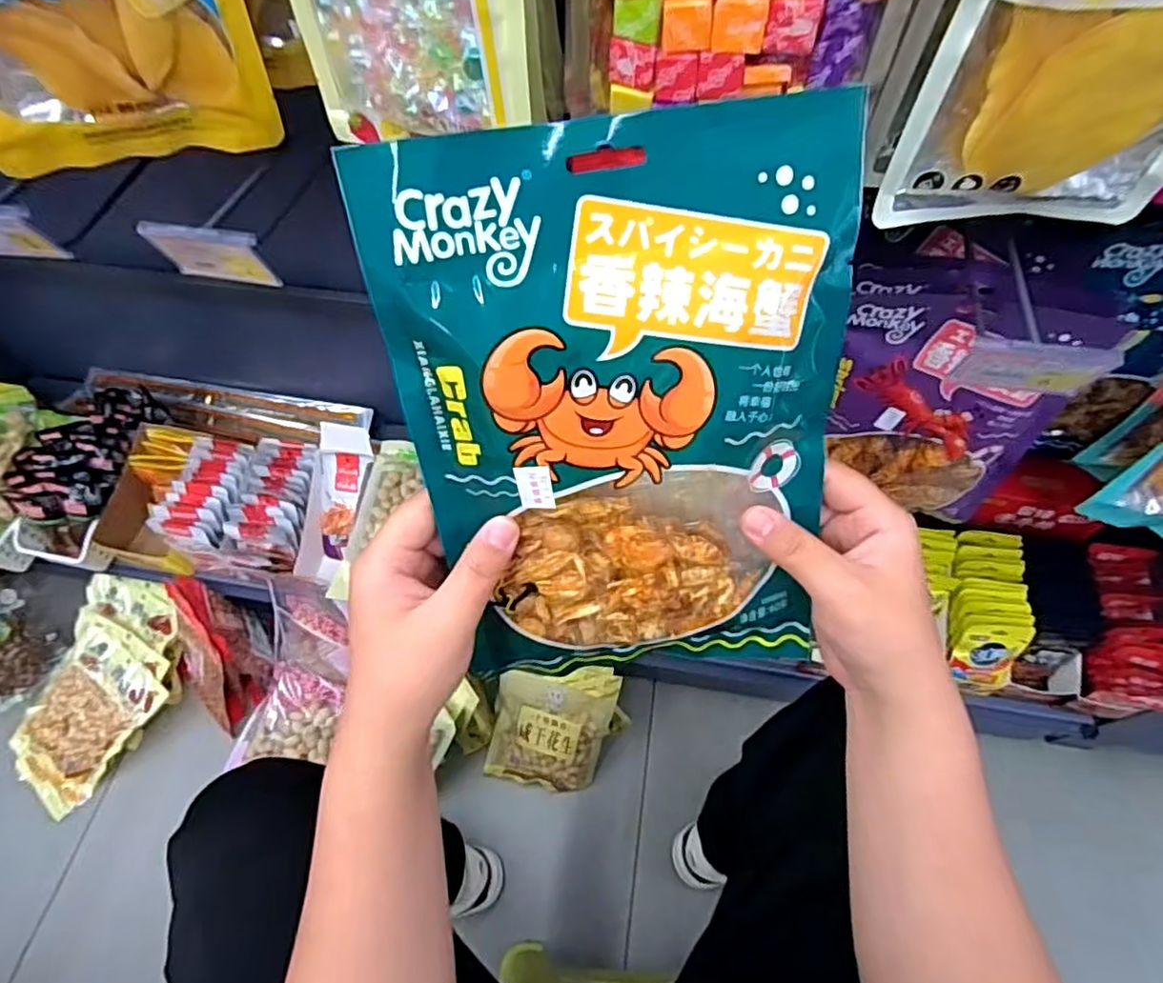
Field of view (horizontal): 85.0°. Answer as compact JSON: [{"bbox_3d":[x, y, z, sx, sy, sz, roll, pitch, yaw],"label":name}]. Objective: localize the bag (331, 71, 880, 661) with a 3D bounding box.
[{"bbox_3d":[0.024,-0.015,0.289,0.187,0.267,0.021,-9,32,-4],"label":"bag"}]

